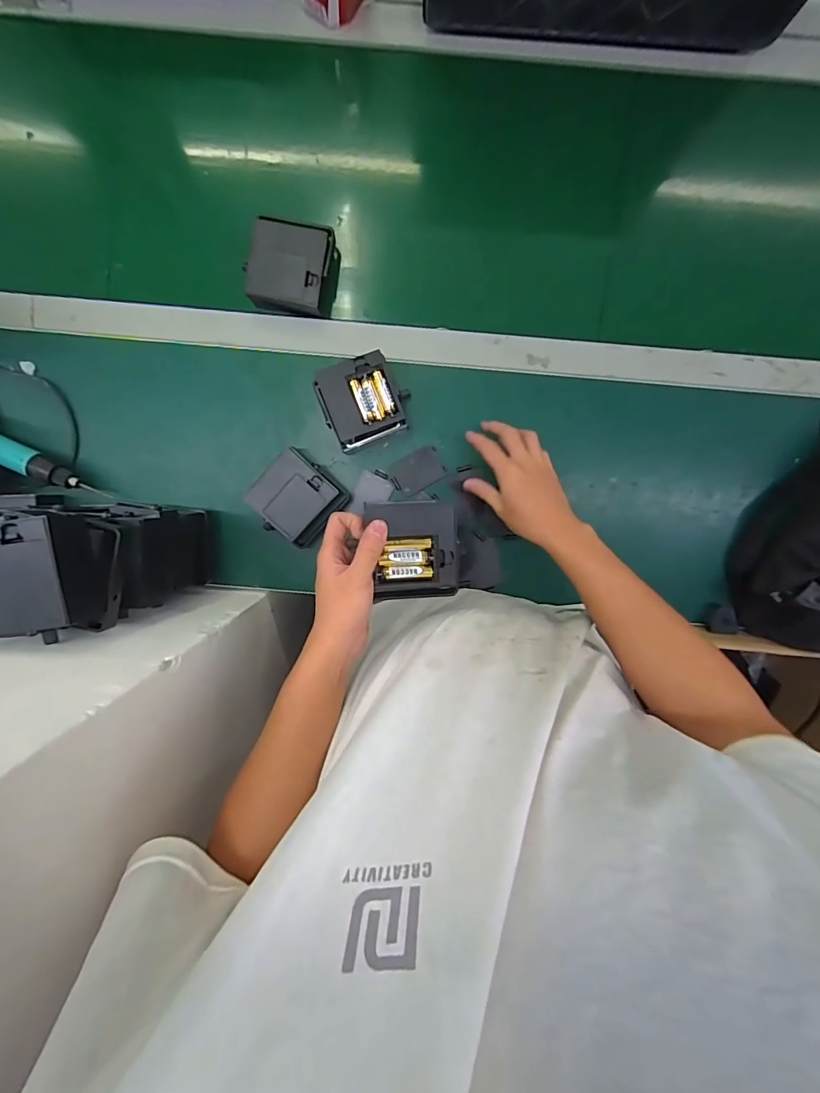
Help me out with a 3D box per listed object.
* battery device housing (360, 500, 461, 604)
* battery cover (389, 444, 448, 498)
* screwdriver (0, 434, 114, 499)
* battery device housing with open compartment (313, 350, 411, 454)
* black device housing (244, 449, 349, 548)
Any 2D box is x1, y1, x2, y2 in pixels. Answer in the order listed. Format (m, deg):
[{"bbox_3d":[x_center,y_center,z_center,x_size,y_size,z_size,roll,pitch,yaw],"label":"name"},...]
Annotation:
[{"bbox_3d":[0.004,0.004,0.416,0.080,0.019,0.093,-5,95,1],"label":"battery device housing"},{"bbox_3d":[0.009,-0.095,0.554,0.066,0.004,0.044,-31,96,3],"label":"battery cover"},{"bbox_3d":[-0.472,-0.108,0.523,0.212,0.068,0.028,29,96,-3],"label":"screwdriver"},{"bbox_3d":[-0.053,-0.167,0.523,0.094,0.055,0.091,-19,96,2],"label":"battery device housing with open compartment"},{"bbox_3d":[-0.134,-0.058,0.537,0.088,0.043,0.089,40,95,-4],"label":"black device housing"}]

